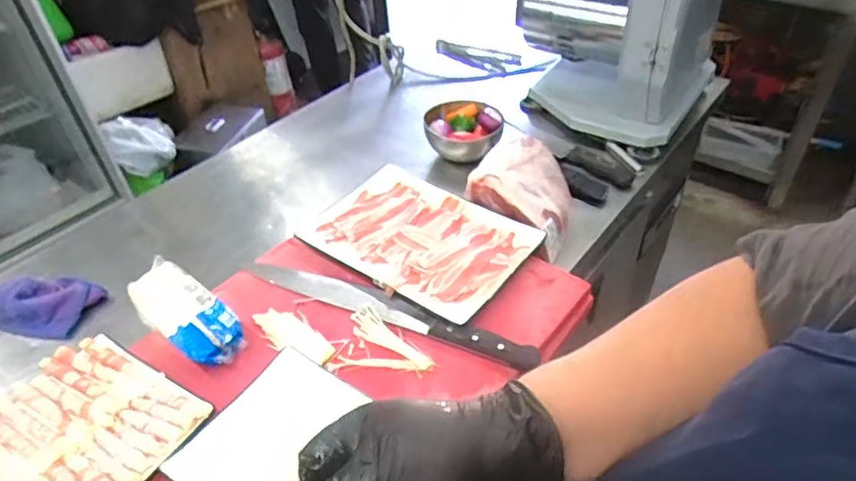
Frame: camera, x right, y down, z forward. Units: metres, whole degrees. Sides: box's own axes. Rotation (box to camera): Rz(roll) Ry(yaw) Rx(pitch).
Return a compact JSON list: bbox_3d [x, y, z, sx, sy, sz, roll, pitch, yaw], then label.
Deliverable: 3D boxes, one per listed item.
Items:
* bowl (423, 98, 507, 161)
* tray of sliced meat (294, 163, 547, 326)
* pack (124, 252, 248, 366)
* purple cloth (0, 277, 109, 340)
[{"bbox_3d":[0.065,-0.206,1.042,0.139,0.061,0.118,-2,42,2],"label":"bowl"},{"bbox_3d":[-0.014,-0.004,0.803,0.296,0.029,0.202,25,49,28],"label":"tray of sliced meat"},{"bbox_3d":[-0.300,0.093,0.701,0.195,0.048,0.074,26,50,29],"label":"pack"},{"bbox_3d":[-0.551,0.083,0.797,0.157,0.047,0.100,8,43,13],"label":"purple cloth"}]

